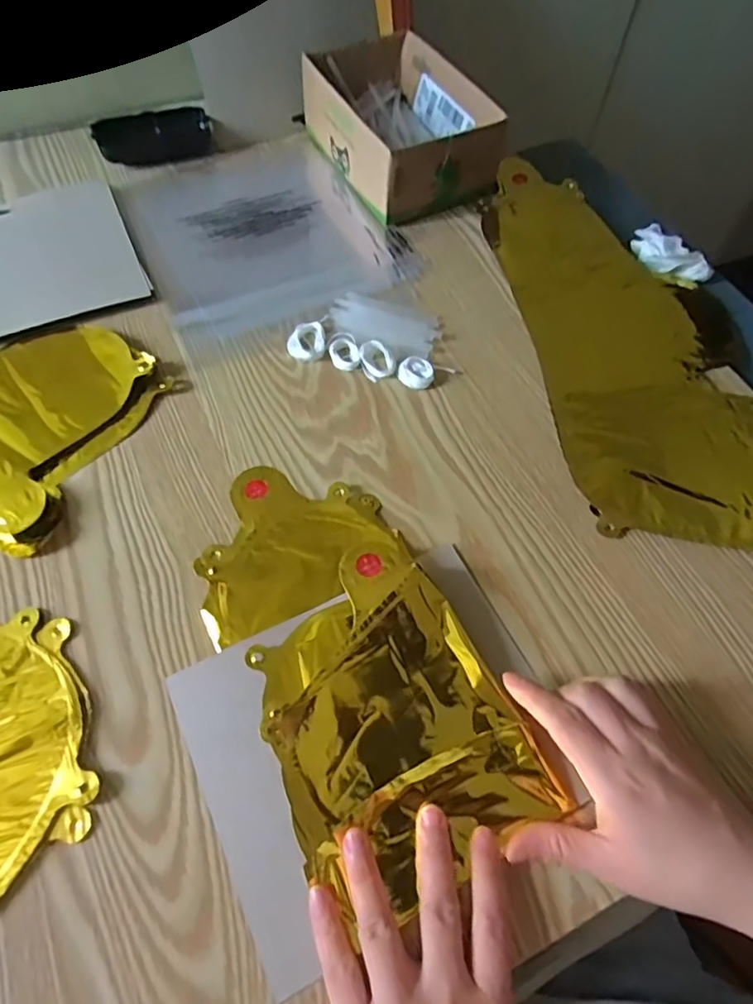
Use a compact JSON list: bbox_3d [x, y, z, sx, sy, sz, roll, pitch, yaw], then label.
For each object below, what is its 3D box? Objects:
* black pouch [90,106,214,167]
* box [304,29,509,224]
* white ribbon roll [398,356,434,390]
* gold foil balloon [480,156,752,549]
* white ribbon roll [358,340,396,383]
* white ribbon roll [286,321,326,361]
[{"bbox_3d":[-0.222,-0.368,0.587,0.111,0.036,0.027,-18,62,-12],"label":"black pouch"},{"bbox_3d":[0.019,-0.379,0.583,0.139,0.070,0.206,-26,64,-16],"label":"box"},{"bbox_3d":[0.030,-0.101,0.452,0.026,0.008,0.027,1,60,-1],"label":"white ribbon roll"},{"bbox_3d":[0.212,-0.141,0.479,0.198,0.013,0.431,-12,61,-8],"label":"gold foil balloon"},{"bbox_3d":[0.000,-0.112,0.454,0.025,0.012,0.031,-22,63,-14],"label":"white ribbon roll"},{"bbox_3d":[-0.056,-0.128,0.465,0.030,0.007,0.037,-1,60,-2],"label":"white ribbon roll"}]

